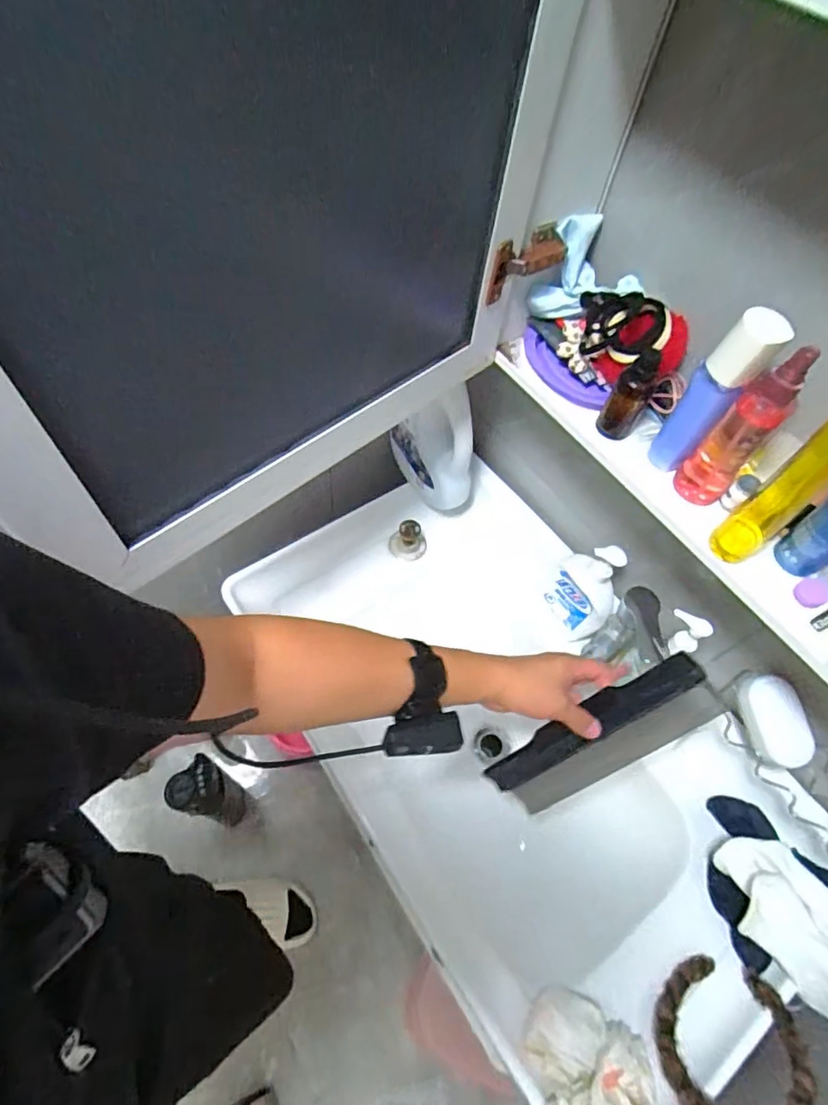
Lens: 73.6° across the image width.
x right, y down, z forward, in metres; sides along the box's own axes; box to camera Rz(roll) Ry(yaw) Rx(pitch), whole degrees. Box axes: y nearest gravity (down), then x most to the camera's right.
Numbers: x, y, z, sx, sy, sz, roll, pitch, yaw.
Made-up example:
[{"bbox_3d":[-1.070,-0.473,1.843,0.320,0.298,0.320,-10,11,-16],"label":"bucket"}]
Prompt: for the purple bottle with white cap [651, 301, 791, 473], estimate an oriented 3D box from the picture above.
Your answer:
[{"bbox_3d":[0.261,-0.135,0.488,0.032,0.160,0.042,-35,68,-22],"label":"purple bottle with white cap"}]

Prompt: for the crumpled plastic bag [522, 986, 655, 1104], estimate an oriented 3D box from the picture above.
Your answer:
[{"bbox_3d":[0.187,0.531,0.549,0.114,0.056,0.163,-30,66,-20],"label":"crumpled plastic bag"}]

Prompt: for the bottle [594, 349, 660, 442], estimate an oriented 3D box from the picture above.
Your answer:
[{"bbox_3d":[0.215,-0.156,0.550,0.036,0.084,0.039,2,60,-3],"label":"bottle"}]

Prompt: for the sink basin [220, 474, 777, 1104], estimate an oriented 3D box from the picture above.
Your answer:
[{"bbox_3d":[0.124,0.257,0.794,0.462,0.163,0.784,-28,66,-19],"label":"sink basin"}]

